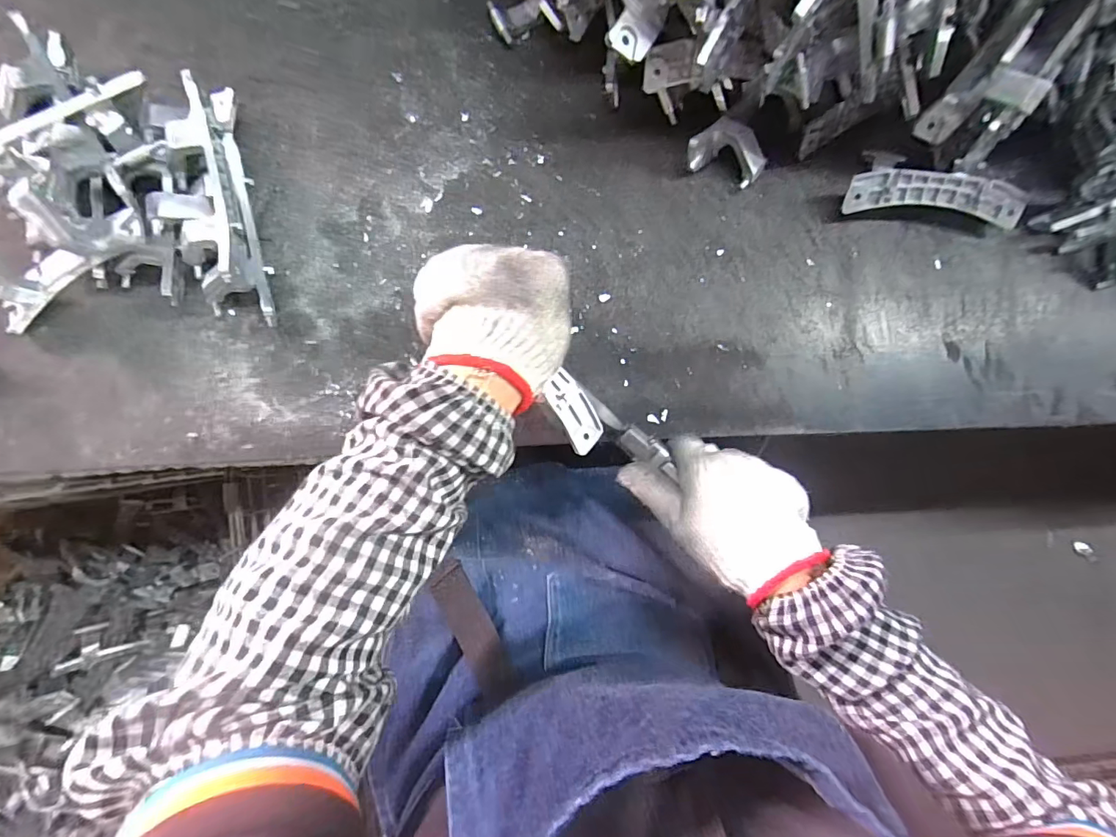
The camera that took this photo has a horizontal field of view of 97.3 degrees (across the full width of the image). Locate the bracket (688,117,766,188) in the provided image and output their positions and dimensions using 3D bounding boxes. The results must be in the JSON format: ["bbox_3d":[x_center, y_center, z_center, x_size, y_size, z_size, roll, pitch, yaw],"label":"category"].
[{"bbox_3d":[0.145,-0.231,0.424,0.068,0.032,0.041,13,86,-3],"label":"bracket"}]

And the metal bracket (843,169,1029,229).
[{"bbox_3d":[0.326,-0.193,0.431,0.150,0.035,0.035,4,86,-4],"label":"metal bracket"}]

